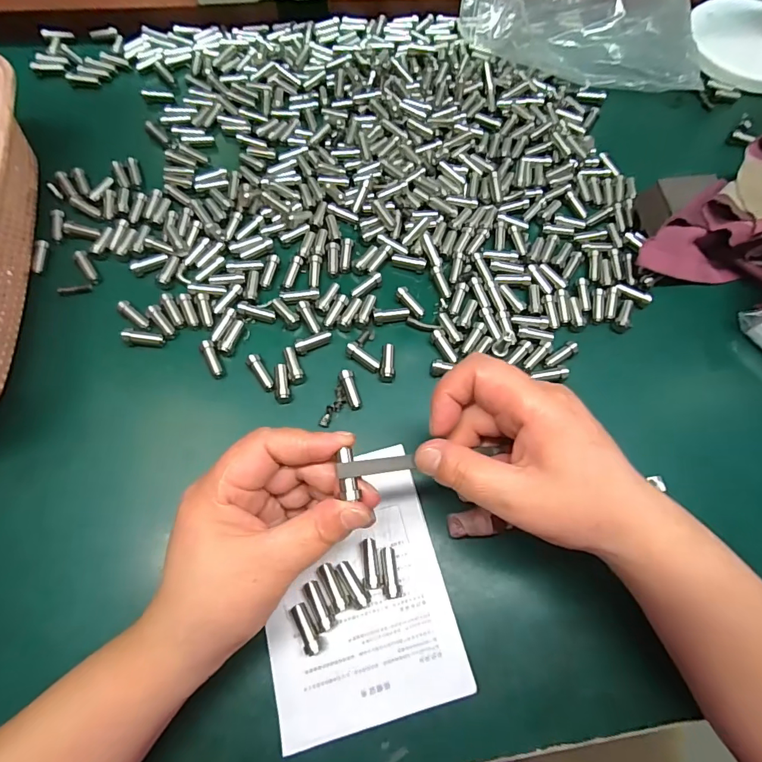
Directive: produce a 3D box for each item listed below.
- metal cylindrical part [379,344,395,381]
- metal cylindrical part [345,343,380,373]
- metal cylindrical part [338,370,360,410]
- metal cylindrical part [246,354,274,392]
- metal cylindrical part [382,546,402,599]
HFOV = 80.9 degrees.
[{"bbox_3d":[0.005,-0.015,0.317,0.011,0.009,0.028,2,67,-1],"label":"metal cylindrical part"},{"bbox_3d":[-0.012,-0.016,0.314,0.027,0.006,0.010,36,70,-1],"label":"metal cylindrical part"},{"bbox_3d":[-0.021,0.007,0.306,0.010,0.011,0.027,-14,69,-7],"label":"metal cylindrical part"},{"bbox_3d":[-0.082,-0.005,0.308,0.009,0.011,0.027,-32,72,-14],"label":"metal cylindrical part"},{"bbox_3d":[0.005,0.111,0.260,0.010,0.008,0.028,-8,68,-5],"label":"metal cylindrical part"}]

